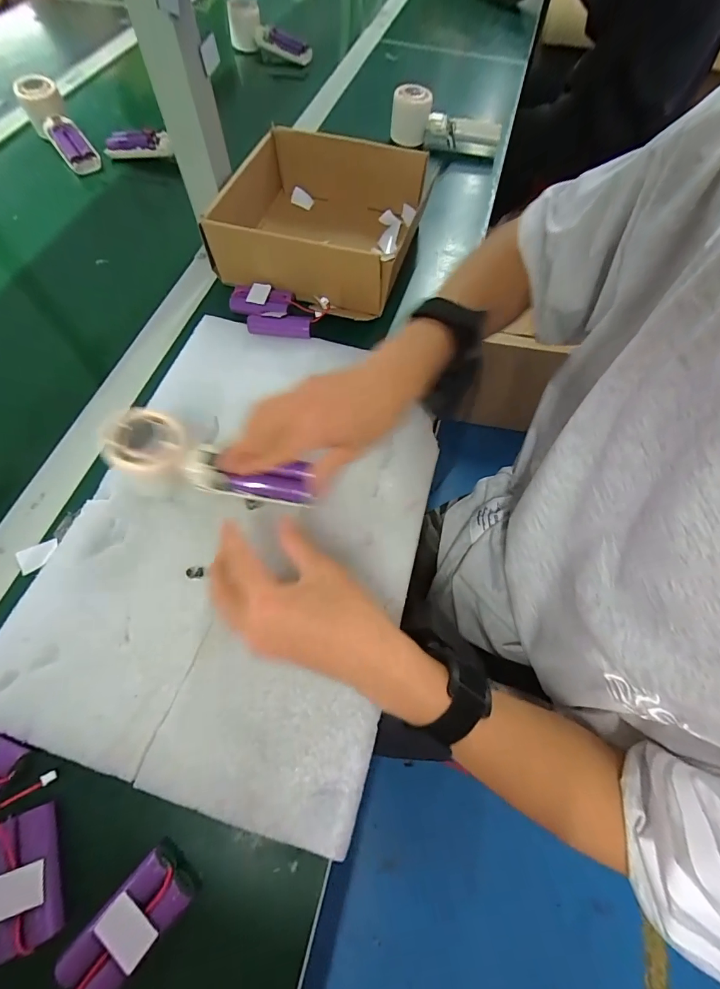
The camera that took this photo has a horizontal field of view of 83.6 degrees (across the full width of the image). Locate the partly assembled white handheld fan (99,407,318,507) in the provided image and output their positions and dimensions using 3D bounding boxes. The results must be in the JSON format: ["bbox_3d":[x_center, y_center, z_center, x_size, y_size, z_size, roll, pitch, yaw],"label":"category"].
[{"bbox_3d":[-0.118,-0.025,0.327,0.164,0.029,0.049,17,64,-11],"label":"partly assembled white handheld fan"}]

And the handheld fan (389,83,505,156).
[{"bbox_3d":[0.134,-0.575,0.622,0.167,0.061,0.071,14,65,6],"label":"handheld fan"}]

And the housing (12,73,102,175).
[{"bbox_3d":[-0.445,-0.543,0.590,0.056,0.060,0.165,-30,68,-15],"label":"housing"}]

